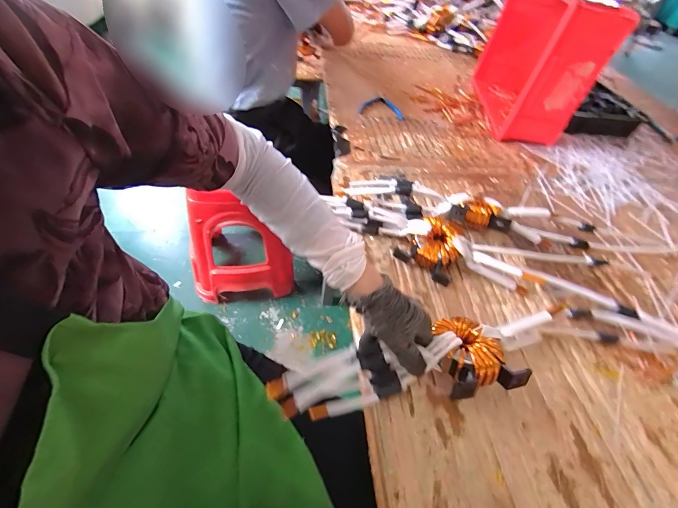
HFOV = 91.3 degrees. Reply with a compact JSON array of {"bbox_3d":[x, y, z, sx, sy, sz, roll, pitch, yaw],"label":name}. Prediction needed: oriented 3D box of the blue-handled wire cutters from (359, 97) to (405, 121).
[{"bbox_3d":[0.118,-0.404,0.907,0.118,0.016,0.090,8,49,0],"label":"blue-handled wire cutters"}]

